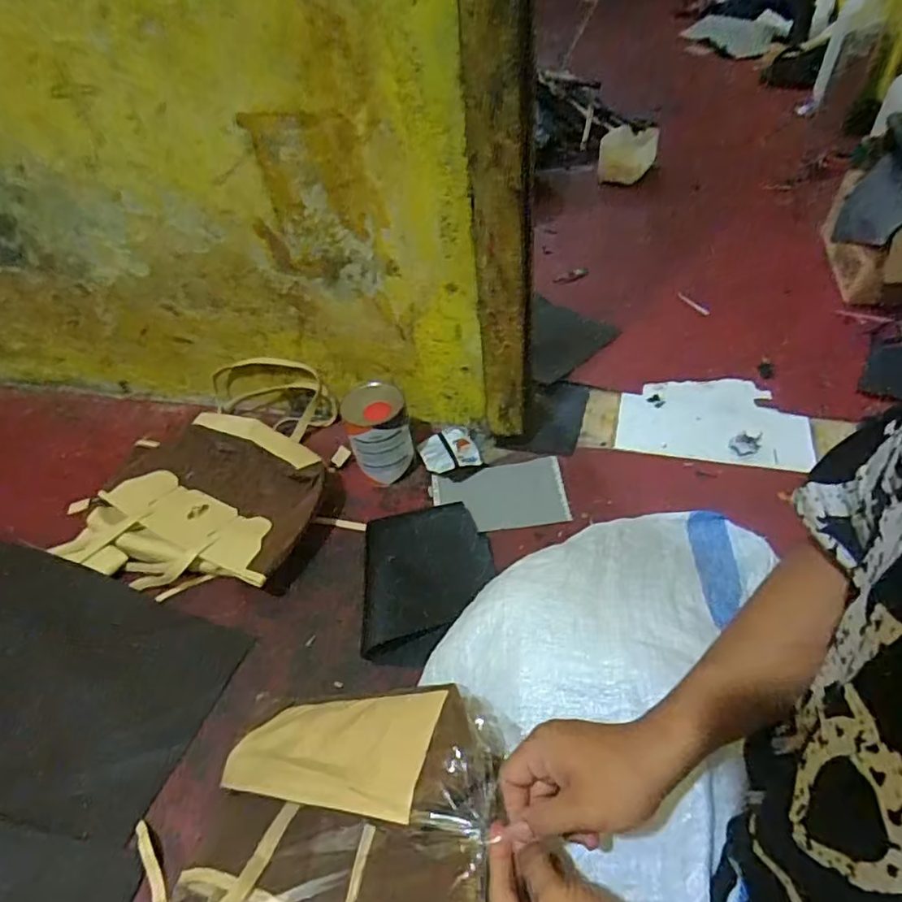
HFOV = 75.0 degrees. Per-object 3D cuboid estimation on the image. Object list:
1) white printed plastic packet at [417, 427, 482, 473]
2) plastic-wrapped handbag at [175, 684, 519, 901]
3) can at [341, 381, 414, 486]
[{"bbox_3d":[-0.005,-0.006,0.954,0.088,0.029,0.082,-20,47,-12],"label":"white printed plastic packet"},{"bbox_3d":[-0.101,0.323,0.509,0.352,0.071,0.215,-23,48,33],"label":"plastic-wrapped handbag"},{"bbox_3d":[-0.111,-0.029,0.918,0.091,0.133,0.088,-4,46,4],"label":"can"}]

